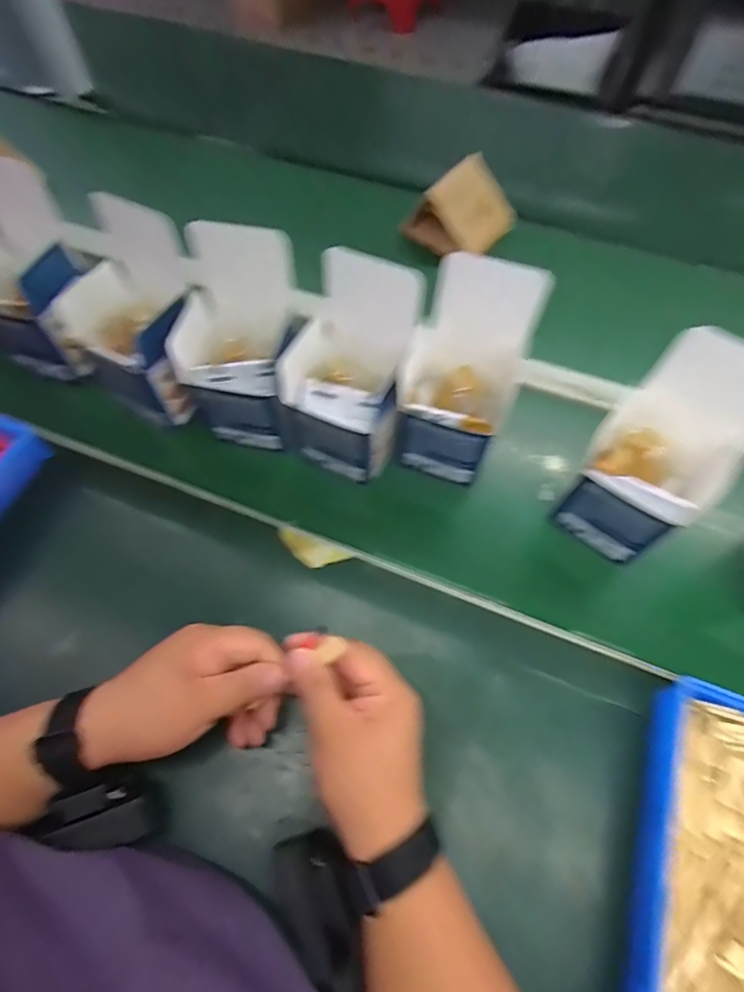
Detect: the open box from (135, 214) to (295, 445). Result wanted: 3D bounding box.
[{"bbox_3d":[-0.125,-0.138,0.438,0.109,0.161,0.105,11,63,8],"label":"open box"}]

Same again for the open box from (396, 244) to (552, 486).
[{"bbox_3d":[0.079,-0.100,0.419,0.097,0.168,0.094,17,64,11],"label":"open box"}]

